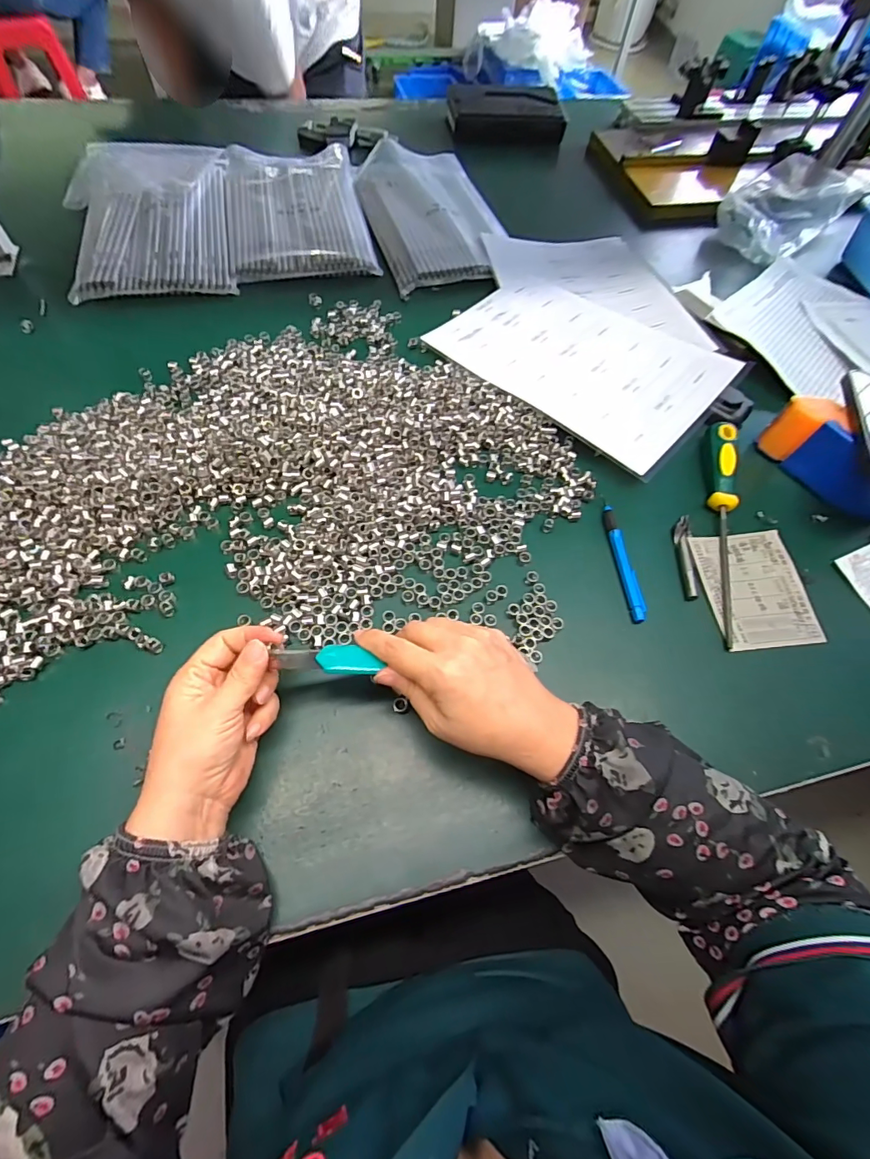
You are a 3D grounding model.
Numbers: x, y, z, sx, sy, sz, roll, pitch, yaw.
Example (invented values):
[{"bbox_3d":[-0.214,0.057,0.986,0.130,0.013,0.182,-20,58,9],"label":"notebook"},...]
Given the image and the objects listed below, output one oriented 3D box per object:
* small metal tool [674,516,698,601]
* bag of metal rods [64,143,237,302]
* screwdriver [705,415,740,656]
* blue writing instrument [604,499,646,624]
[{"bbox_3d":[0.226,-0.021,0.430,0.013,0.009,0.087,10,60,3],"label":"small metal tool"},{"bbox_3d":[-0.377,-0.482,0.622,0.202,0.036,0.320,-10,61,-9],"label":"bag of metal rods"},{"bbox_3d":[0.266,-0.055,0.436,0.023,0.033,0.237,14,60,5],"label":"screwdriver"},{"bbox_3d":[0.167,-0.017,0.421,0.011,0.014,0.118,-2,60,-4],"label":"blue writing instrument"}]

